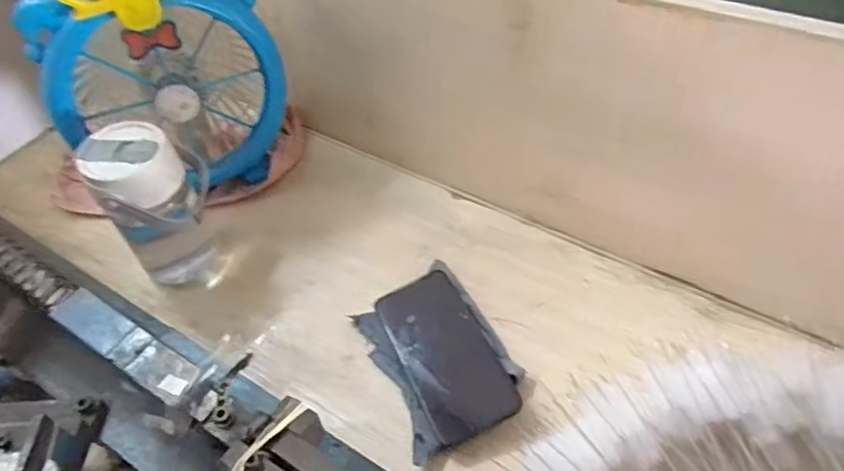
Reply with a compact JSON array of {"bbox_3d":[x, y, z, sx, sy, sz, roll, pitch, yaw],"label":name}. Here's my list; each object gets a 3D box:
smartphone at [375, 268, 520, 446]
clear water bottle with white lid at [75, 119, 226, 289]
[{"bbox_3d":[0.020,0.103,0.542,0.075,0.009,0.158,-32,53,1],"label":"smartphone"},{"bbox_3d":[-0.254,-0.023,0.587,0.086,0.159,0.081,1,49,4],"label":"clear water bottle with white lid"}]

